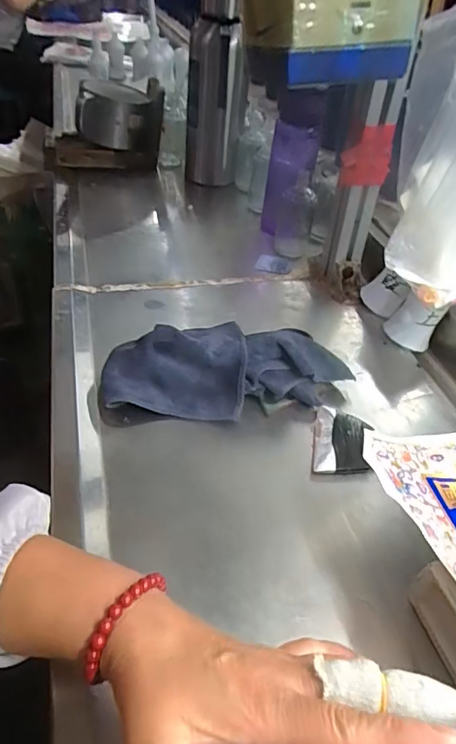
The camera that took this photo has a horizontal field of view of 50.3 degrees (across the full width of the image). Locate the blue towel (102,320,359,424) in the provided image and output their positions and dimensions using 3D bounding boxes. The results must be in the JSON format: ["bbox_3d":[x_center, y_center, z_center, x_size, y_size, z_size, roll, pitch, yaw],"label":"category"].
[{"bbox_3d":[0.000,0.003,0.505,0.258,0.061,0.091,0,43,-3],"label":"blue towel"}]

